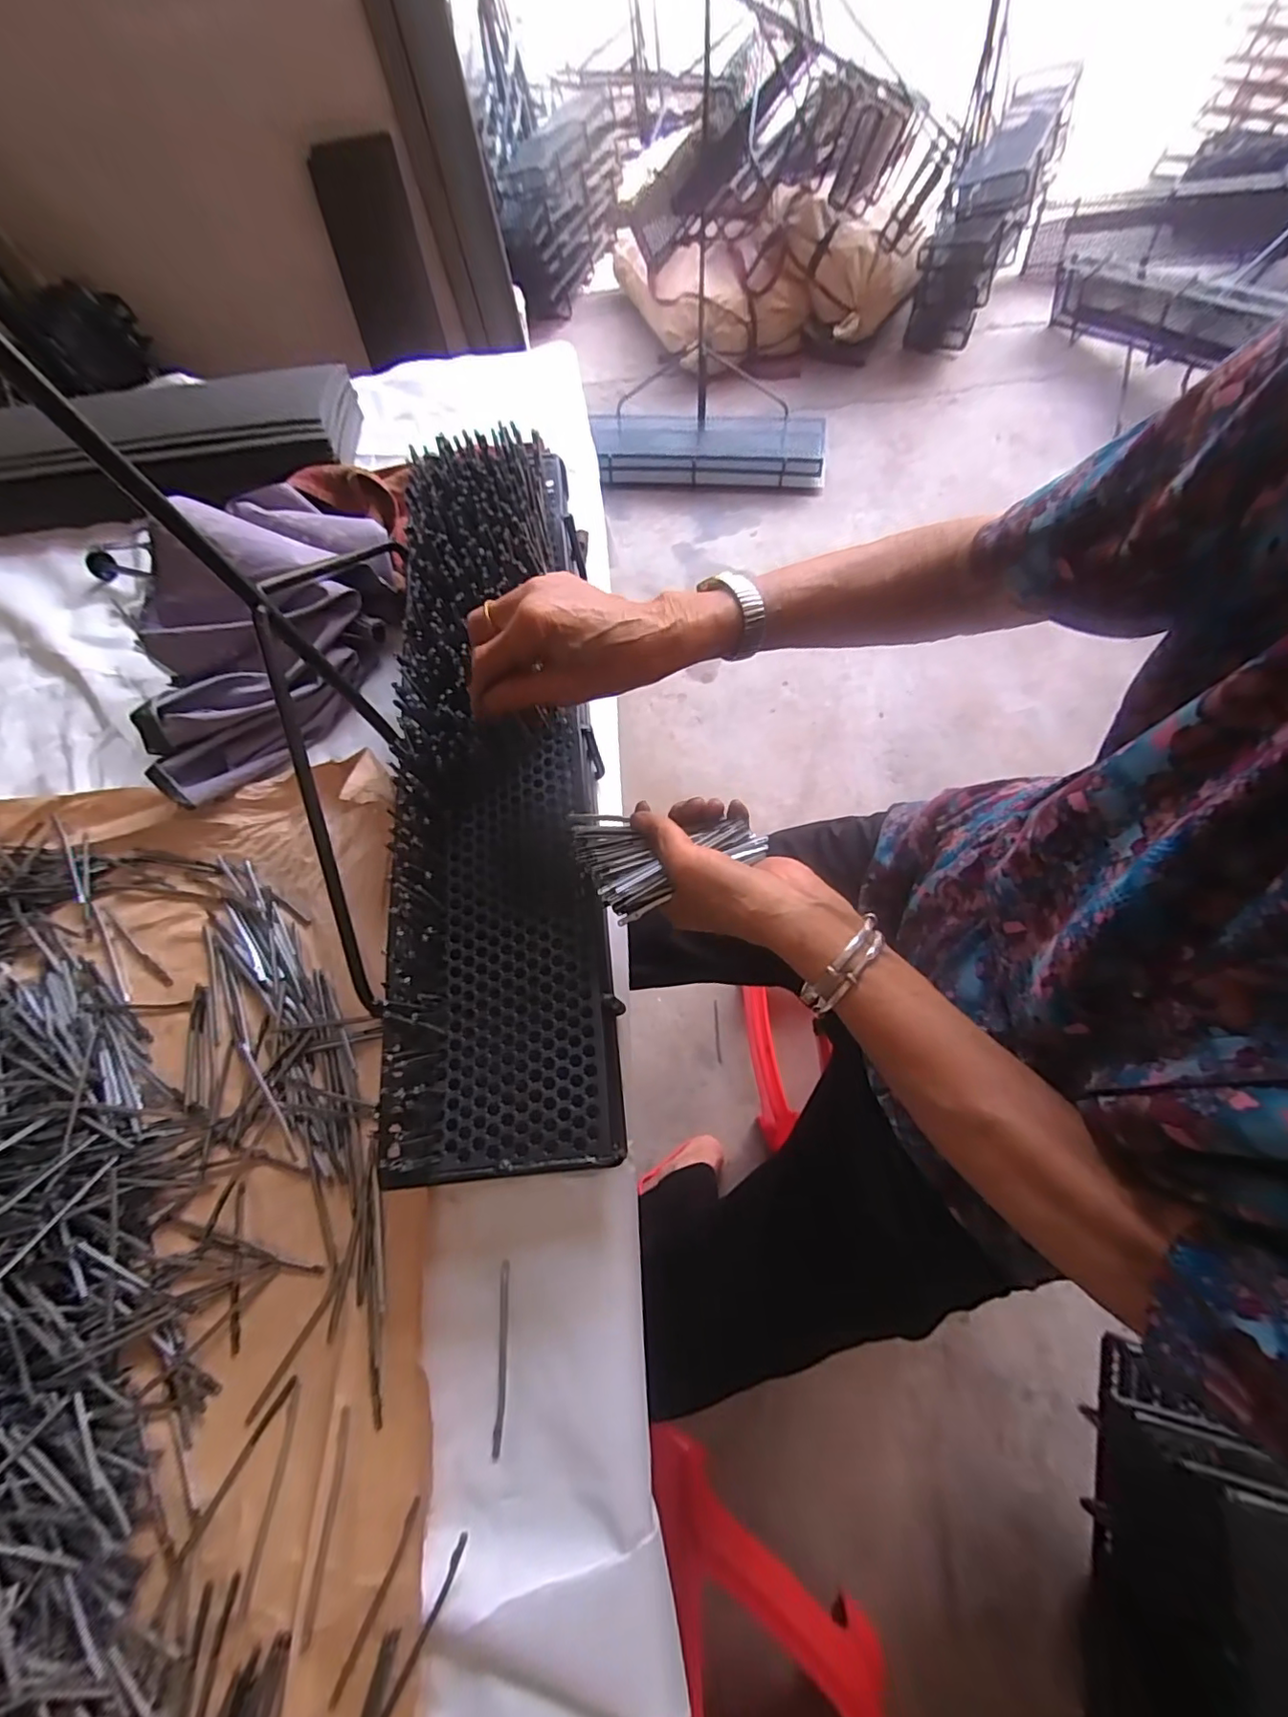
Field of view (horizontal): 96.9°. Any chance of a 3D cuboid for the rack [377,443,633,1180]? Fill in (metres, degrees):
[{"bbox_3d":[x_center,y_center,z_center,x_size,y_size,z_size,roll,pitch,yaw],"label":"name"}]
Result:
[{"bbox_3d":[-0.113,-0.080,0.418,0.142,0.050,0.553,-5,76,-7],"label":"rack"}]

